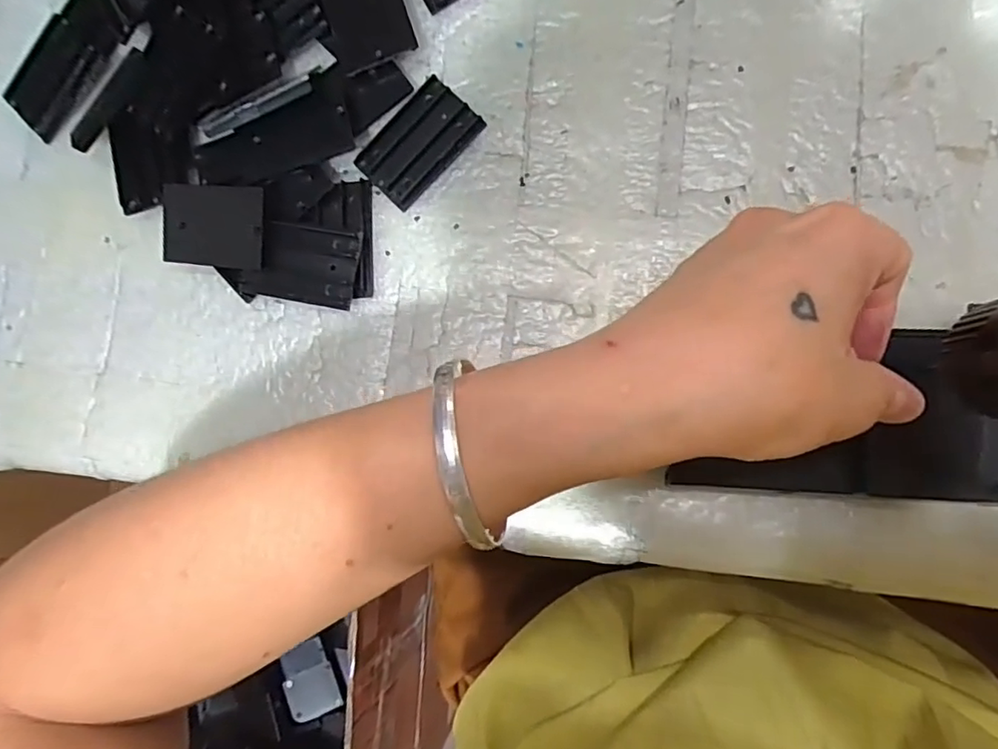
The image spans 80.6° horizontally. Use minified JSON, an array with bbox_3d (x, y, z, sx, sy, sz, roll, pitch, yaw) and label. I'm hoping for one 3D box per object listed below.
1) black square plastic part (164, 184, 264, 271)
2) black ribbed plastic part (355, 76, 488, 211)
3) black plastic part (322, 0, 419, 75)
[{"bbox_3d":[-0.129,-0.068,0.269,0.054,0.010,0.036,8,98,18],"label":"black square plastic part"},{"bbox_3d":[-0.037,-0.106,0.270,0.054,0.004,0.034,-45,80,3],"label":"black ribbed plastic part"},{"bbox_3d":[-0.062,-0.170,0.274,0.036,0.008,0.056,-19,83,7],"label":"black plastic part"}]

